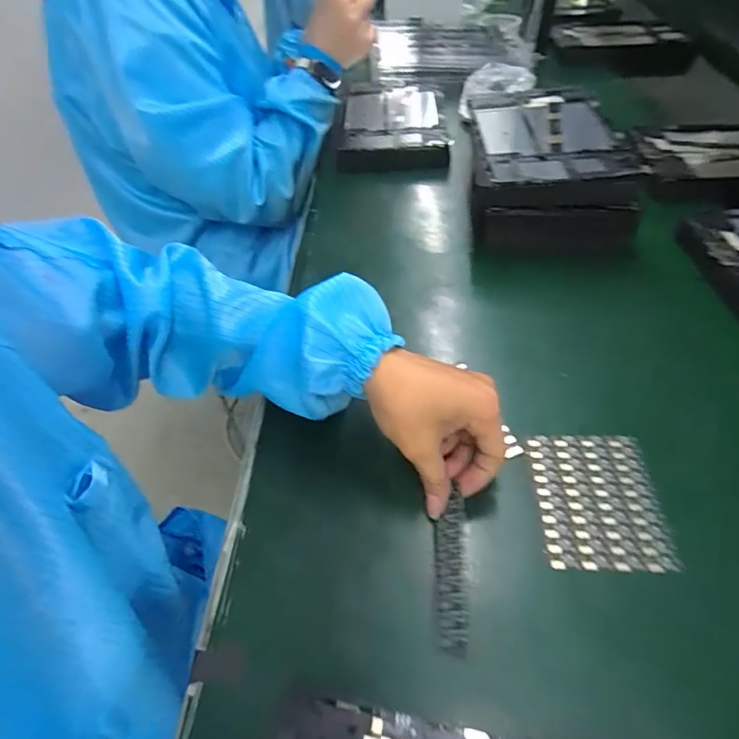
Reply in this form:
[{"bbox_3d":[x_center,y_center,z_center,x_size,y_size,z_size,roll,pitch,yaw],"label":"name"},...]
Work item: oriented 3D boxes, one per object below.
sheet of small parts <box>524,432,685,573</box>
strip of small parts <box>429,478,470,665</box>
[{"bbox_3d":[0.159,0.088,0.334,0.081,0.004,0.096,1,49,4],"label":"sheet of small parts"},{"bbox_3d":[0.051,0.125,0.306,0.021,0.004,0.100,-17,46,25],"label":"strip of small parts"}]

